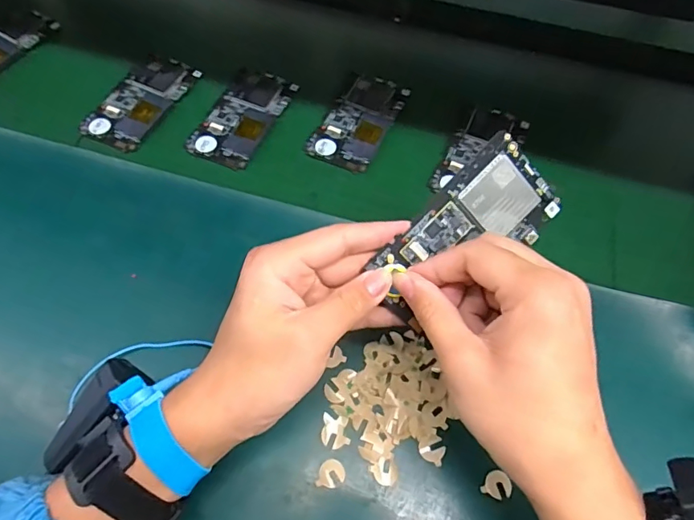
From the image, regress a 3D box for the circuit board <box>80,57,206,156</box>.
[{"bbox_3d":[-0.204,-0.162,0.482,0.065,0.006,0.125,21,63,8],"label":"circuit board"}]

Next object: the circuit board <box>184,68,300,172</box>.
[{"bbox_3d":[-0.102,-0.144,0.475,0.065,0.008,0.121,21,63,8],"label":"circuit board"}]

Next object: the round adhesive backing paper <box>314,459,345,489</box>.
[{"bbox_3d":[-0.010,0.143,0.323,0.017,0.004,0.018,15,63,5],"label":"round adhesive backing paper"}]

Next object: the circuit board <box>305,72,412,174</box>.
[{"bbox_3d":[0.013,-0.143,0.479,0.064,0.010,0.124,23,64,9],"label":"circuit board"}]

